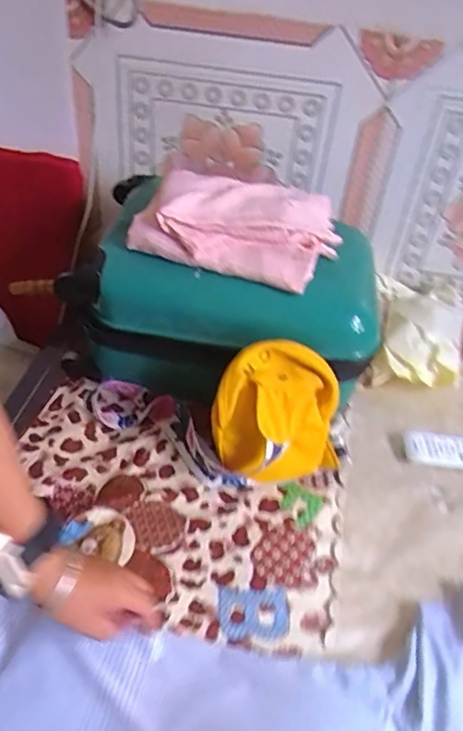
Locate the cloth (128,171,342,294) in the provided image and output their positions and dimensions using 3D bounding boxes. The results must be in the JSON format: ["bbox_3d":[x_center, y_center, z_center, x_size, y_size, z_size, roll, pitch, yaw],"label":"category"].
[{"bbox_3d":[0.012,-0.191,0.742,0.251,0.061,0.170,16,40,11],"label":"cloth"}]

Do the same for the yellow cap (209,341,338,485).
[{"bbox_3d":[0.055,0.070,0.676,0.139,0.175,0.100,-18,45,-27],"label":"yellow cap"}]

